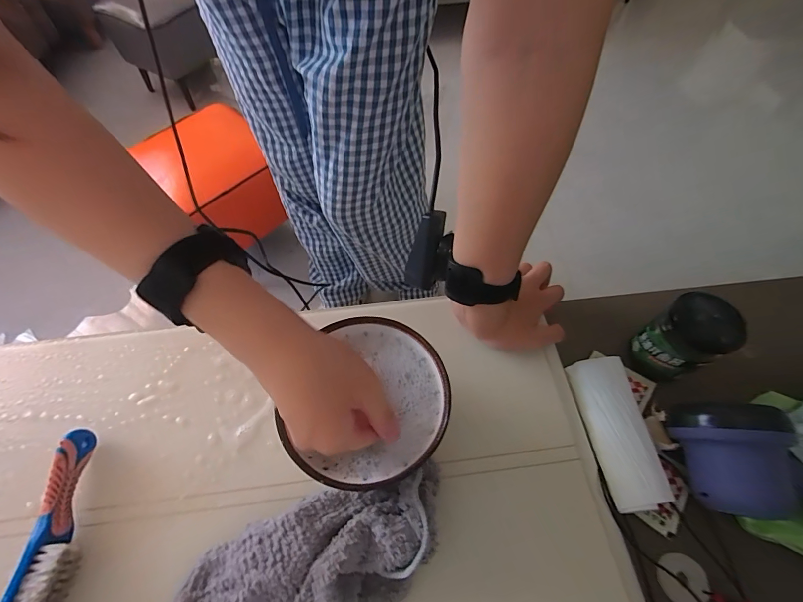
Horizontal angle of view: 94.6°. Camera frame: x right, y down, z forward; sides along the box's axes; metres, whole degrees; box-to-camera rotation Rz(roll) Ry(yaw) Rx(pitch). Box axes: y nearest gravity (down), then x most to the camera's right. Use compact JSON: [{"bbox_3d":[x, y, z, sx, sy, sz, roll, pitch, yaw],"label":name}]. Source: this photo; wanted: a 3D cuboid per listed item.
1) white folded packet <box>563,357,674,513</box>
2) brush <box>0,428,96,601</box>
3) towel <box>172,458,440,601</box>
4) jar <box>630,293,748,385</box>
[{"bbox_3d":[0.194,0.116,0.338,0.052,0.035,0.128,-6,59,-2],"label":"white folded packet"},{"bbox_3d":[-0.257,0.180,0.276,0.029,0.035,0.155,-4,59,-1],"label":"brush"},{"bbox_3d":[-0.065,0.194,0.254,0.203,0.042,0.096,-20,62,-10],"label":"towel"},{"bbox_3d":[0.263,0.039,0.354,0.052,0.095,0.053,-1,59,1],"label":"jar"}]

